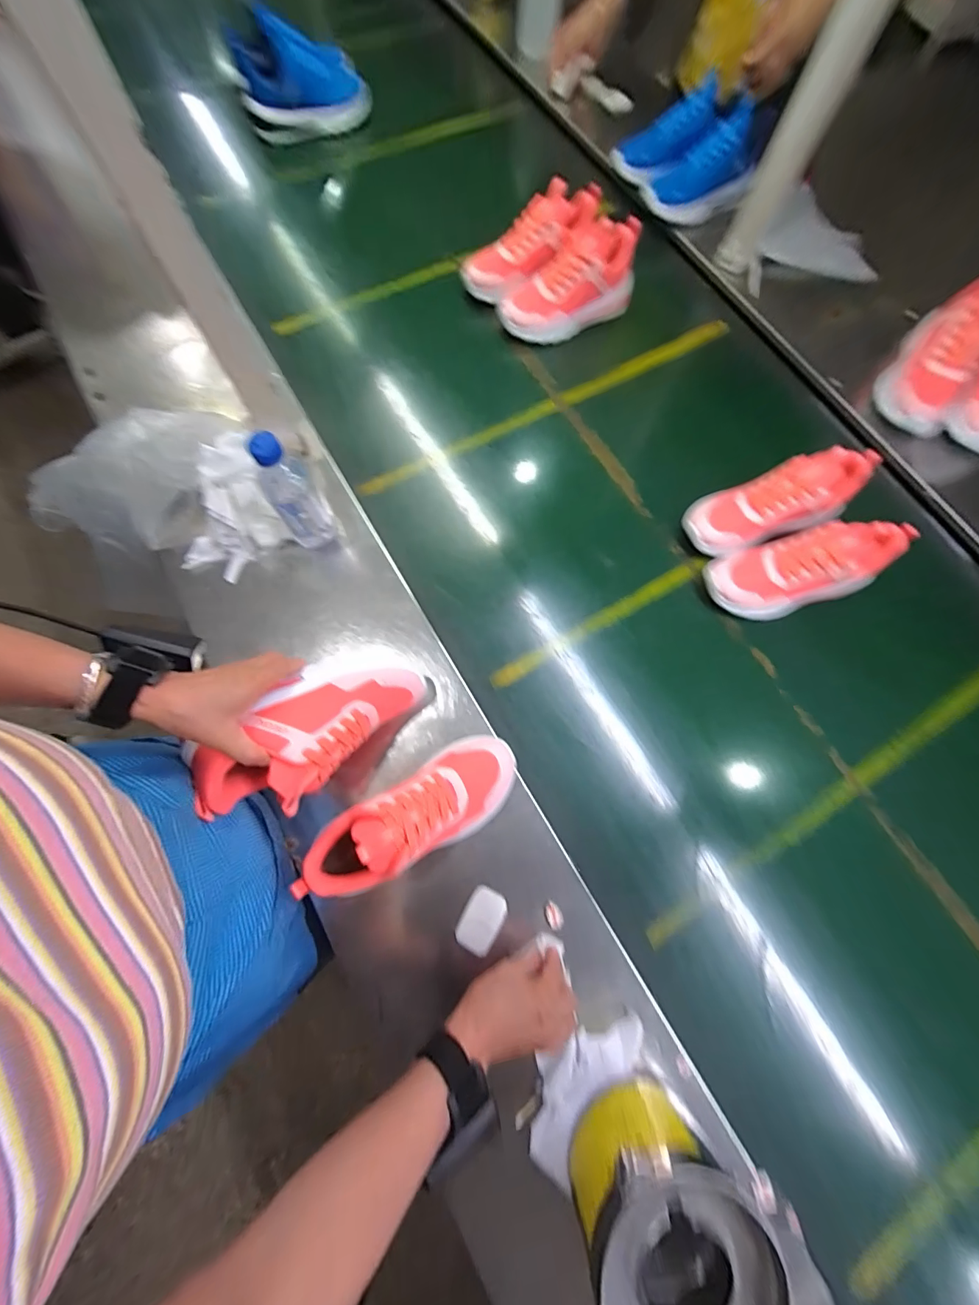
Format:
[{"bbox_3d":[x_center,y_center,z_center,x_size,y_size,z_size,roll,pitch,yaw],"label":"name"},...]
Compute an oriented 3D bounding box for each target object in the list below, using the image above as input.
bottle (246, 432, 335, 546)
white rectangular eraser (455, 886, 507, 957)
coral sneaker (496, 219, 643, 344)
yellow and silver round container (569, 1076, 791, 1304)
[{"bbox_3d":[-0.240,-0.194,0.511,0.058,0.168,0.057,-33,78,-11],"label":"bottle"},{"bbox_3d":[-0.009,0.297,0.469,0.042,0.017,0.059,29,75,6],"label":"white rectangular eraser"},{"bbox_3d":[0.131,-0.619,0.704,0.223,0.098,0.118,-34,79,-9],"label":"coral sneaker"},{"bbox_3d":[0.150,0.490,0.365,0.141,0.113,0.149,-14,72,-5],"label":"yellow and silver round container"}]

